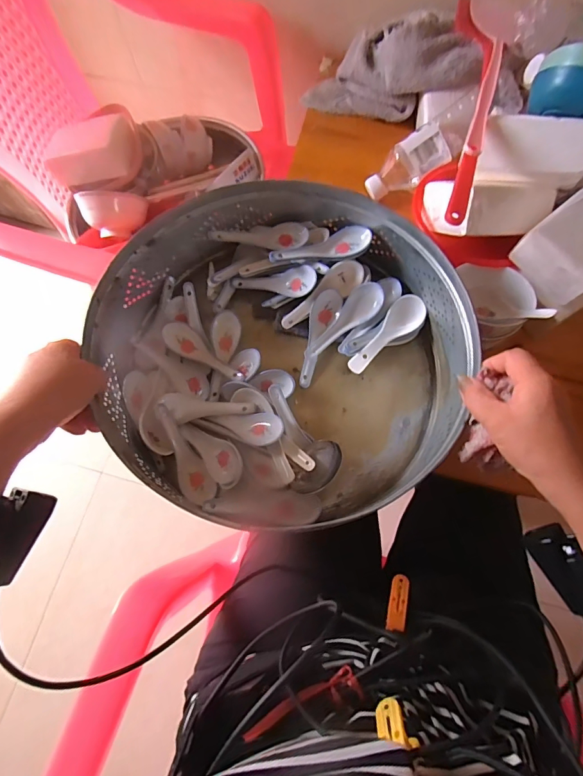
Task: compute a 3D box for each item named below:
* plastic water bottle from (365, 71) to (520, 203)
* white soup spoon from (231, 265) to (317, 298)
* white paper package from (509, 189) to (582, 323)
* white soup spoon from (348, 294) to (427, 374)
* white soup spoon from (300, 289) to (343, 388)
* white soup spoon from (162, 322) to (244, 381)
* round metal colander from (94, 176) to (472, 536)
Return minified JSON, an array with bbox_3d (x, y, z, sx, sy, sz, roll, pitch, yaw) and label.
[{"bbox_3d":[0.198,-0.324,0.543,0.209,0.056,0.056,-33,73,17],"label":"plastic water bottle"},{"bbox_3d":[-0.021,-0.137,0.530,0.117,0.026,0.036,3,72,22],"label":"white soup spoon"},{"bbox_3d":[0.340,-0.162,0.468,0.135,0.071,0.103,-32,75,-8],"label":"white paper package"},{"bbox_3d":[0.117,-0.065,0.492,0.041,0.026,0.133,38,77,12],"label":"white soup spoon"},{"bbox_3d":[0.033,-0.062,0.516,0.034,0.022,0.122,16,86,6],"label":"white soup spoon"},{"bbox_3d":[-0.111,-0.044,0.515,0.121,0.021,0.035,35,77,11],"label":"white soup spoon"},{"bbox_3d":[-0.014,-0.045,0.480,0.386,0.114,0.381,0,73,1],"label":"round metal colander"}]

